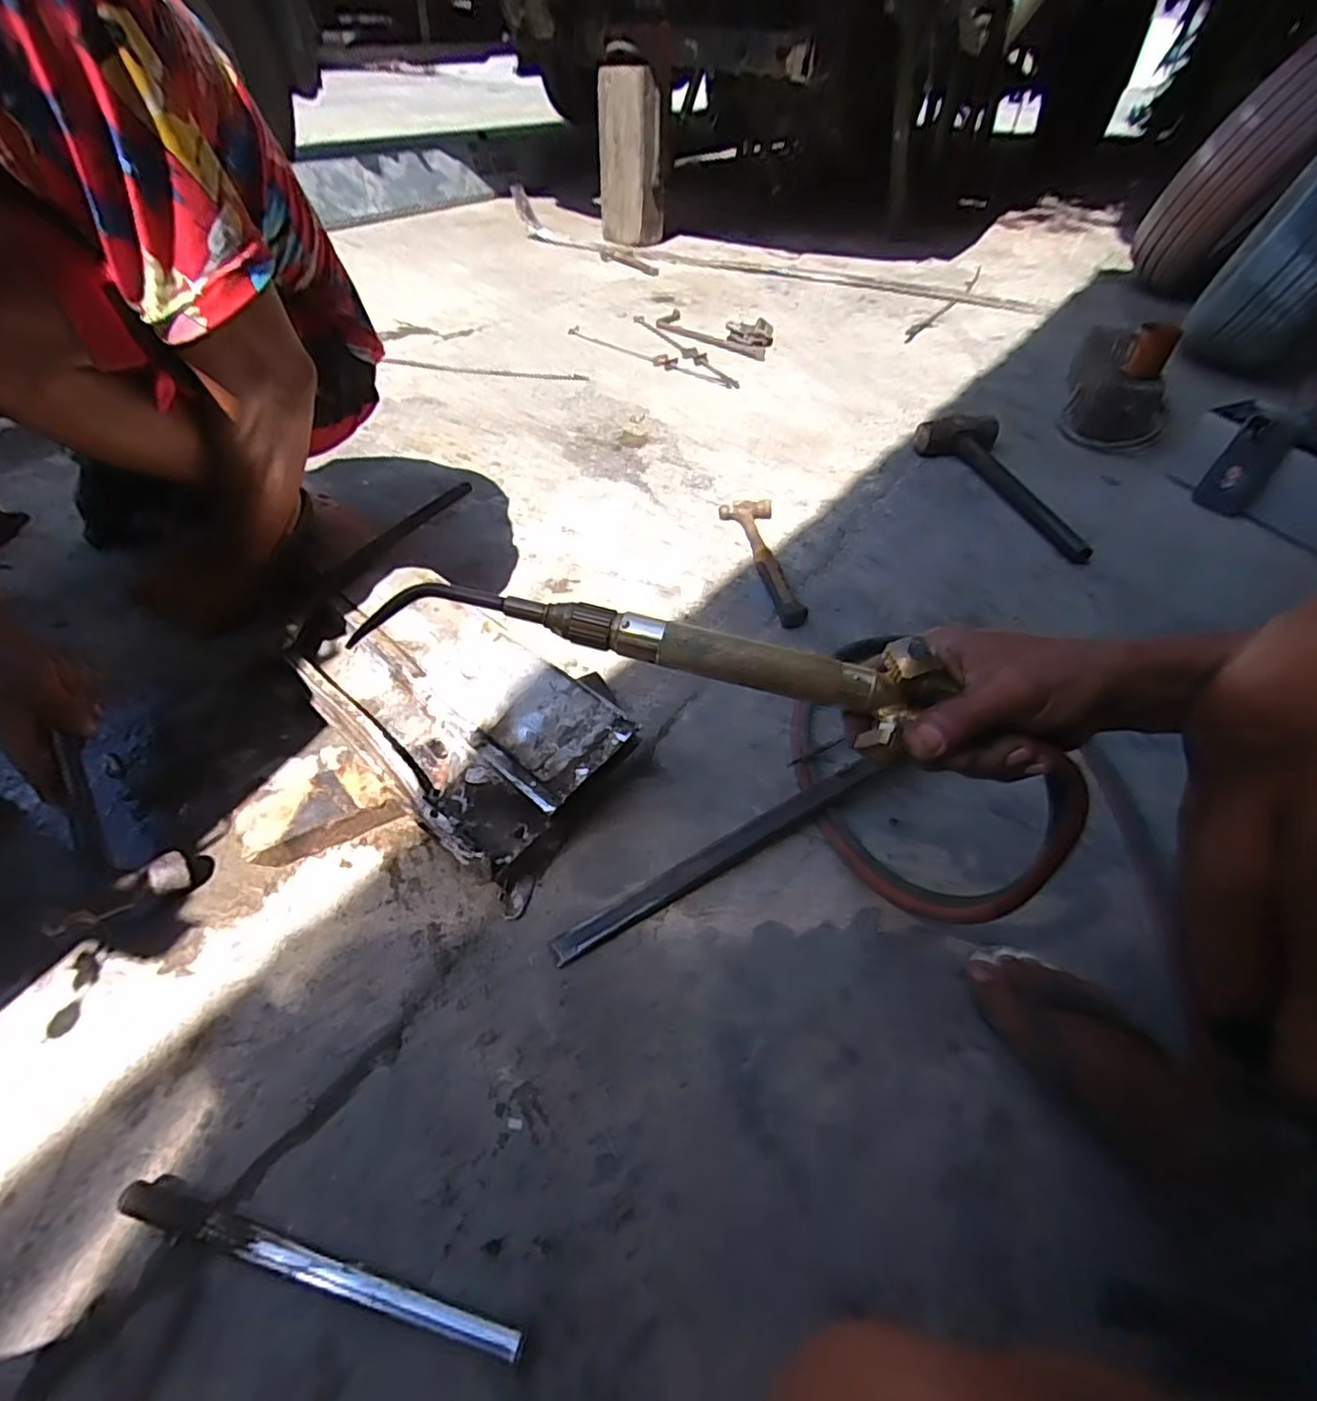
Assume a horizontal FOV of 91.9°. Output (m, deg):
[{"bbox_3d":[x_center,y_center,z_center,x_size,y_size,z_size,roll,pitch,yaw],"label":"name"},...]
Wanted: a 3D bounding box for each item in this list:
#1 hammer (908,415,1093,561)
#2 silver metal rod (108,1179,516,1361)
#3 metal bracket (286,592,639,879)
[{"bbox_3d":[0.656,-0.408,1.179,0.115,0.064,0.446,-12,48,-15],"label":"hammer"},{"bbox_3d":[-0.231,0.380,0.427,0.293,0.021,0.023,14,47,10],"label":"silver metal rod"},{"bbox_3d":[-0.237,-0.009,0.705,0.423,0.066,0.207,35,55,28],"label":"metal bracket"}]

